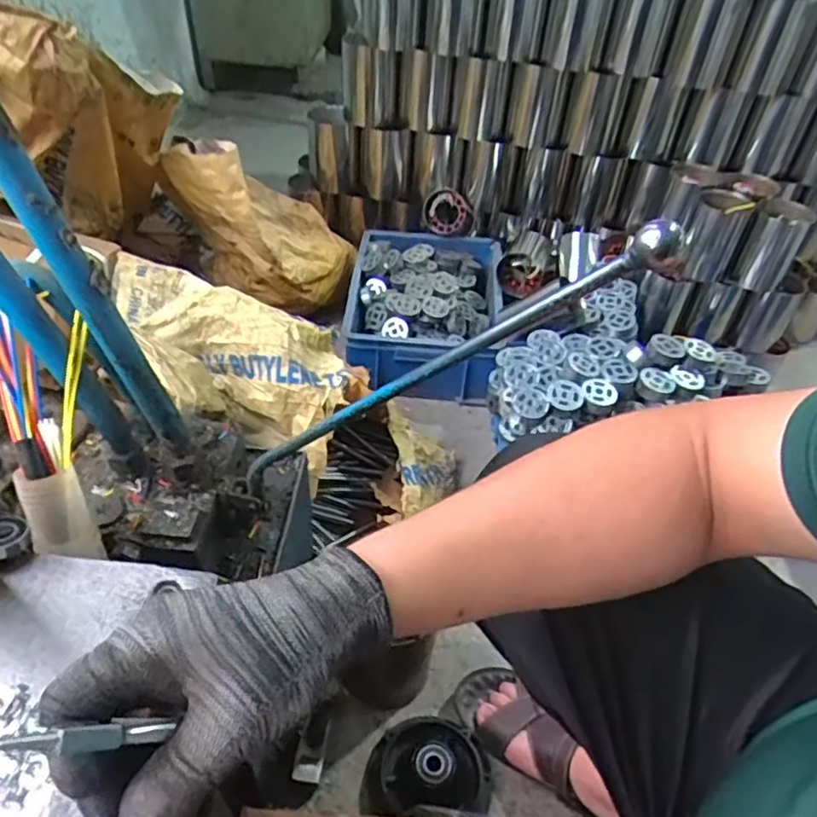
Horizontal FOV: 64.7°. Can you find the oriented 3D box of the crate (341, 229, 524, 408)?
[{"bbox_3d":[0.034,-0.206,1.347,0.302,0.163,0.413,3,44,-2],"label":"crate"}]

